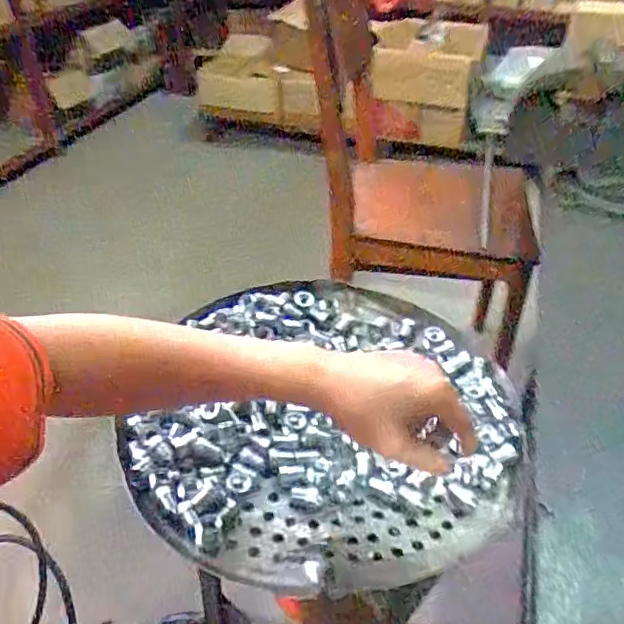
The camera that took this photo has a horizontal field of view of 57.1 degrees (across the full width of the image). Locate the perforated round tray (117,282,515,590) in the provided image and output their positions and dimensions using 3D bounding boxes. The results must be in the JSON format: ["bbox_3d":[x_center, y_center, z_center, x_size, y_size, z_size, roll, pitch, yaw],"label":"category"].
[{"bbox_3d":[0.014,0.093,0.573,0.376,0.040,0.386,1,38,-1],"label":"perforated round tray"}]

